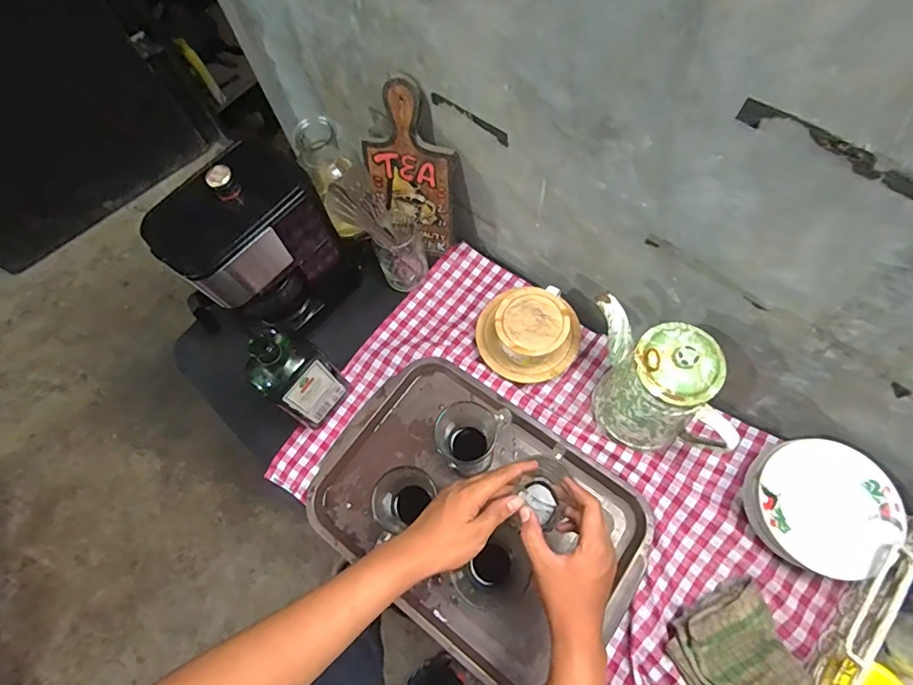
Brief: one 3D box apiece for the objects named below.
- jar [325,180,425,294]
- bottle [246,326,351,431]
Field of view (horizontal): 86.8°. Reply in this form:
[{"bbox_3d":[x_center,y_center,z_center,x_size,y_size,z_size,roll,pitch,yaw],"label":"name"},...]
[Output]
[{"bbox_3d":[-0.107,-0.162,0.747,0.101,0.204,0.078,-16,67,-2],"label":"jar"},{"bbox_3d":[-0.215,0.045,0.665,0.096,0.220,0.072,-43,71,-13],"label":"bottle"}]

